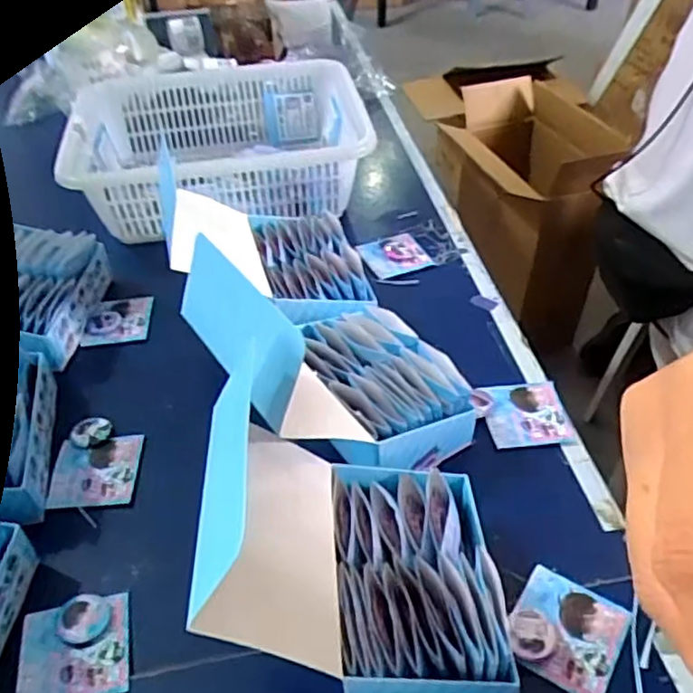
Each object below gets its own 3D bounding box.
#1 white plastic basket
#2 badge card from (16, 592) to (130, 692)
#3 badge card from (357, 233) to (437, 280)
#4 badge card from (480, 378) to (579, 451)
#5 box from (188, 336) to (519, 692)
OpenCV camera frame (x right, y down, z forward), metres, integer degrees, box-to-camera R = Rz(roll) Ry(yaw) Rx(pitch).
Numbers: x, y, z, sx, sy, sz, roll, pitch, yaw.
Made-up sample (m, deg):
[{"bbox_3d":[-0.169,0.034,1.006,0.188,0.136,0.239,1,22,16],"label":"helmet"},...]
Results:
[{"bbox_3d":[-0.153,-0.256,0.844,0.343,0.109,0.287,-4,43,-3],"label":"white plastic basket"},{"bbox_3d":[-0.179,0.200,0.435,0.069,0.013,0.069,-11,44,-10],"label":"badge card"},{"bbox_3d":[0.054,-0.105,0.746,0.067,0.007,0.067,-19,48,-10],"label":"badge card"},{"bbox_3d":[0.155,0.057,0.572,0.068,0.005,0.067,-6,48,1],"label":"badge card"},{"bbox_3d":[0.011,0.123,0.398,0.170,0.145,0.161,-1,43,0],"label":"box"}]

